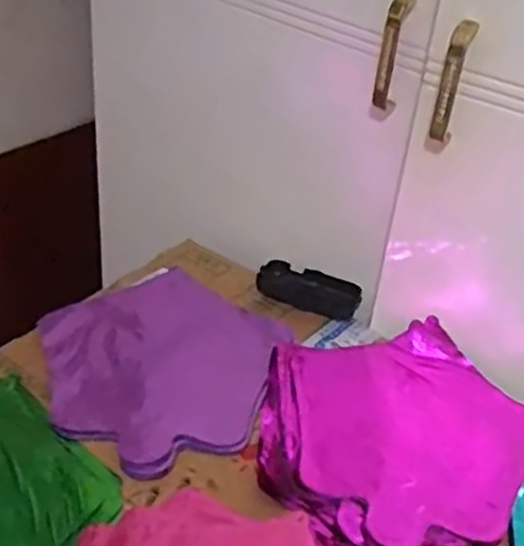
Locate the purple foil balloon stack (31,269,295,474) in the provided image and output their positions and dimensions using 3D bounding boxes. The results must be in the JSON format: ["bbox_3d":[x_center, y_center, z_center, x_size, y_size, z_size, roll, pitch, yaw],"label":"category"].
[{"bbox_3d":[-0.093,0.079,0.711,0.230,0.018,0.230,29,42,28],"label":"purple foil balloon stack"}]

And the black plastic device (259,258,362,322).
[{"bbox_3d":[0.052,0.018,0.823,0.107,0.030,0.041,17,37,13],"label":"black plastic device"}]

